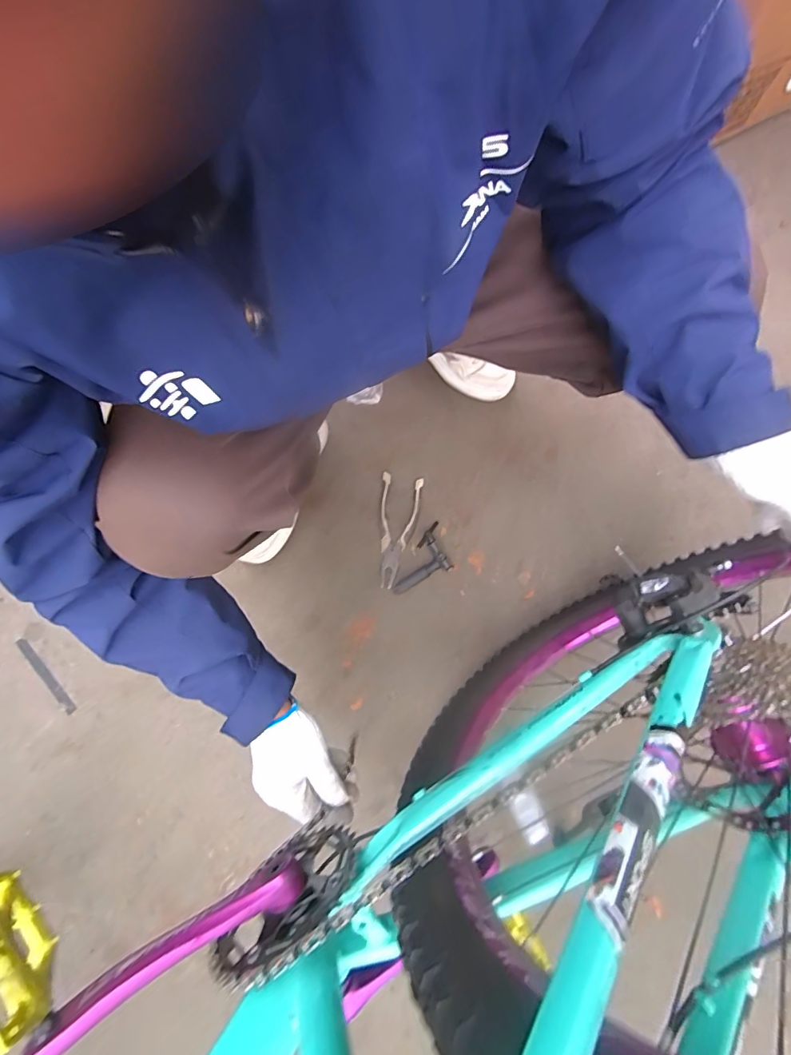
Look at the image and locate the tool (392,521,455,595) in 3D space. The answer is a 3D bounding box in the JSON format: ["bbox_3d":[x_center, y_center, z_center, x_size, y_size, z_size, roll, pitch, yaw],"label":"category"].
[{"bbox_3d":[0.035,0.051,0.747,0.112,0.042,0.083,-24,80,-4],"label":"tool"}]

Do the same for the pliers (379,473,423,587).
[{"bbox_3d":[-0.003,0.004,0.758,0.068,0.015,0.192,10,80,2],"label":"pliers"}]

